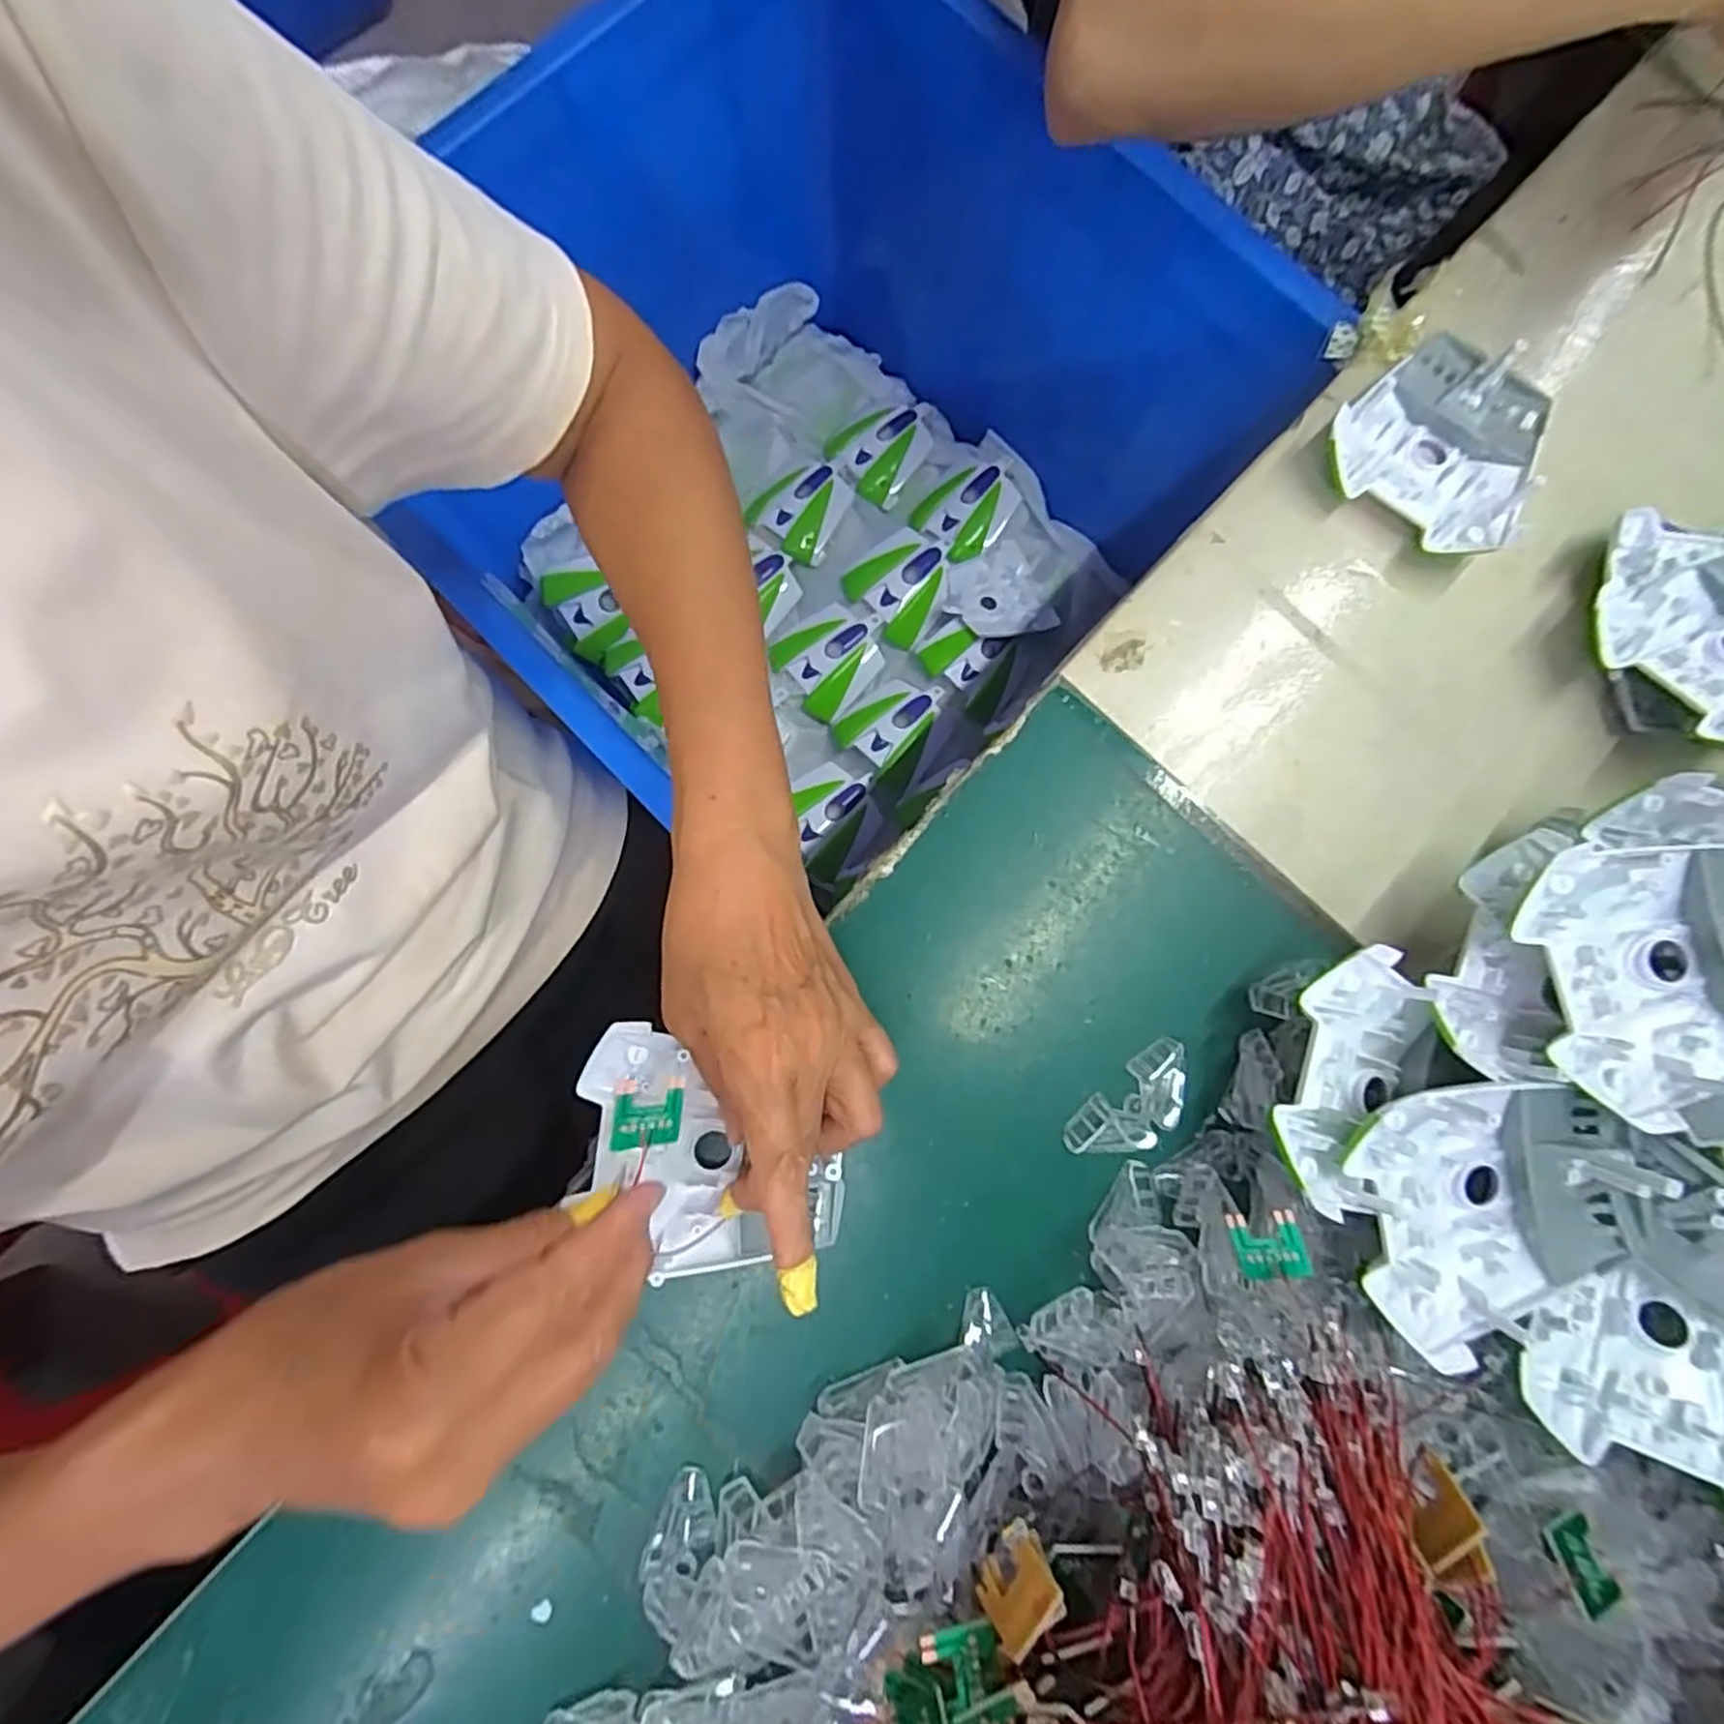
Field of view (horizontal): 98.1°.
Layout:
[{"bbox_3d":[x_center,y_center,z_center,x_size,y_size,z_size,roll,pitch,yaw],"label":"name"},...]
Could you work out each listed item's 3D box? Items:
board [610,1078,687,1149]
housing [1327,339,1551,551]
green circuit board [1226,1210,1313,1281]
[{"bbox_3d":[-0.073,0.086,0.256,0.023,0.004,0.025,7,96,-31],"label":"board"},{"bbox_3d":[0.293,-0.205,0.371,0.100,0.026,0.096,-42,84,-6],"label":"housing"},{"bbox_3d":[0.157,0.150,0.289,0.025,0.007,0.026,-19,84,29],"label":"green circuit board"}]

